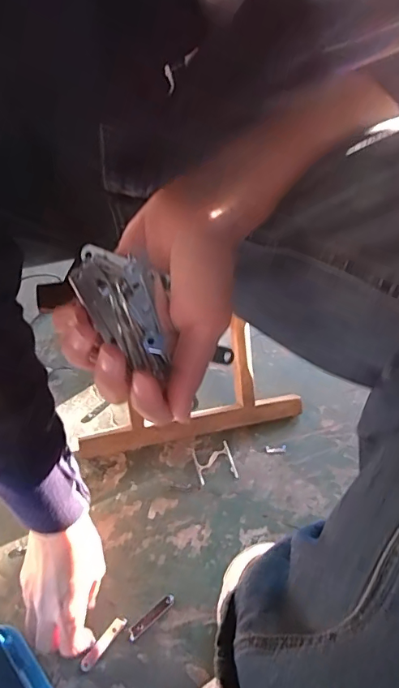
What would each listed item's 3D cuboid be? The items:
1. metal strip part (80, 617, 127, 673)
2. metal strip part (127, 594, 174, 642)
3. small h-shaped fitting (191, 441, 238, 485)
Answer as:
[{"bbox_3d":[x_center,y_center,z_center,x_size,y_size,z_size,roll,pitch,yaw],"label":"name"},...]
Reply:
[{"bbox_3d":[-0.093,0.290,0.453,0.011,0.004,0.054,31,51,21],"label":"metal strip part"},{"bbox_3d":[-0.048,0.275,0.471,0.054,0.004,0.011,-30,57,-28],"label":"metal strip part"},{"bbox_3d":[0.019,0.149,0.587,0.047,0.004,0.049,-9,49,-13],"label":"small h-shaped fitting"}]

